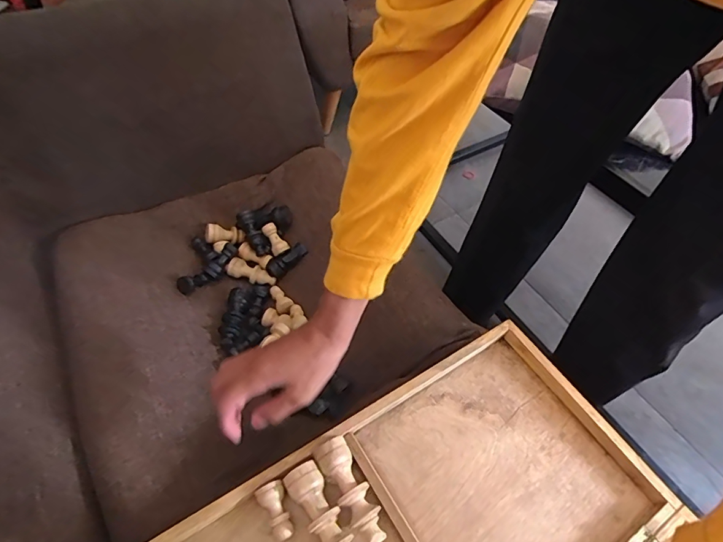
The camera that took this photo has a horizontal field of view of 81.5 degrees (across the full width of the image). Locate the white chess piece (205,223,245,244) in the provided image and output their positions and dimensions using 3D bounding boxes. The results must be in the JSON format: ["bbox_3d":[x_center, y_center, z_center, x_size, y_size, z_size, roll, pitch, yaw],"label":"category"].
[{"bbox_3d":[-0.233,-0.063,0.719,0.061,0.027,0.025,5,46,-35],"label":"white chess piece"}]

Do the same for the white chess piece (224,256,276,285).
[{"bbox_3d":[-0.185,0.003,0.704,0.083,0.027,0.023,21,53,-5],"label":"white chess piece"}]

